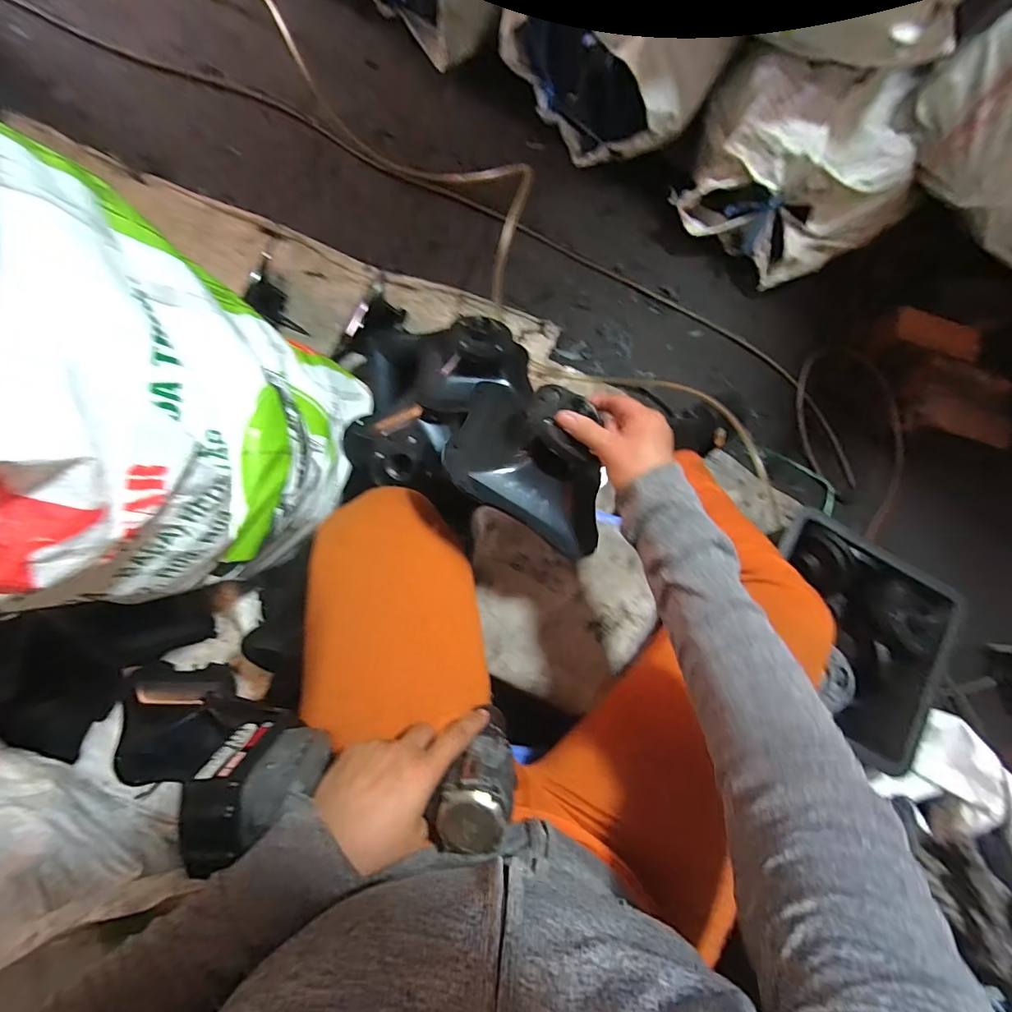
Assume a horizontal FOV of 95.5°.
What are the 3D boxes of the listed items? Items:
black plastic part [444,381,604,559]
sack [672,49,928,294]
[{"bbox_3d":[0.030,-0.046,0.466,0.164,0.094,0.150,0,81,-3],"label":"black plastic part"},{"bbox_3d":[0.498,-0.571,0.792,0.381,0.226,0.246,33,81,3],"label":"sack"}]

